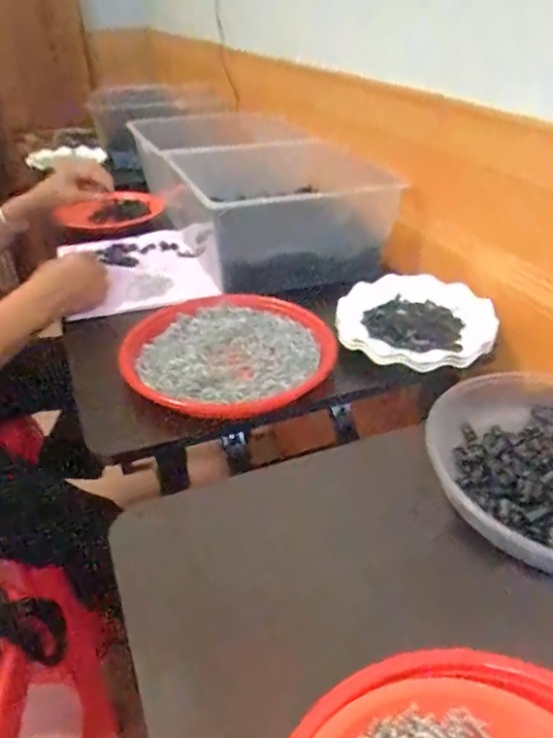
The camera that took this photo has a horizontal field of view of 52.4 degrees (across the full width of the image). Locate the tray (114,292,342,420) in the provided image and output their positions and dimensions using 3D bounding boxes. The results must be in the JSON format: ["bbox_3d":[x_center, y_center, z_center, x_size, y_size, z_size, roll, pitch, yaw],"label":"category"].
[{"bbox_3d":[-0.059,-0.026,0.670,0.239,0.025,0.226,-17,38,-23],"label":"tray"}]

